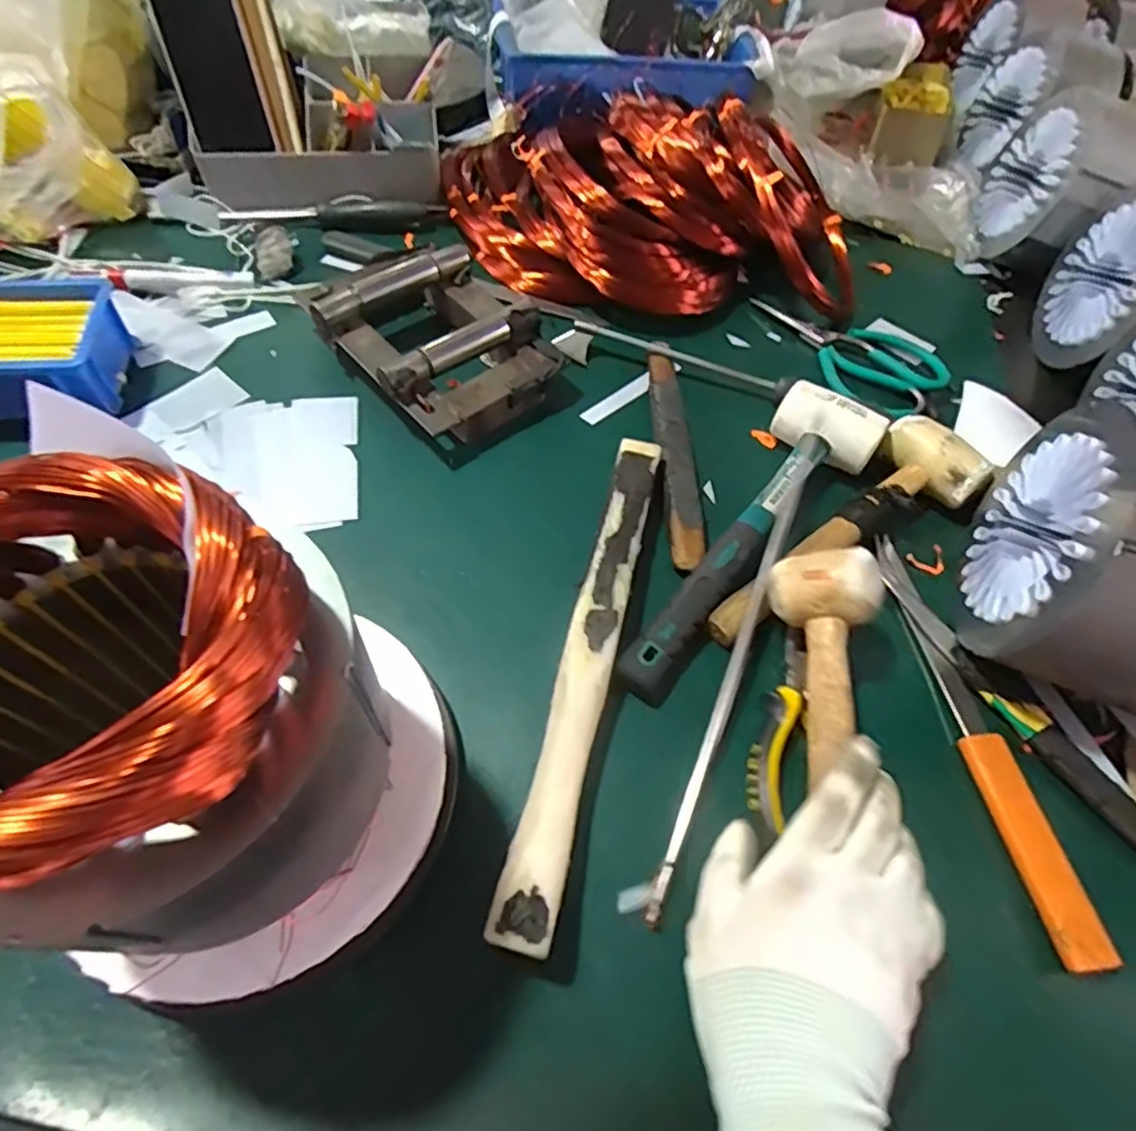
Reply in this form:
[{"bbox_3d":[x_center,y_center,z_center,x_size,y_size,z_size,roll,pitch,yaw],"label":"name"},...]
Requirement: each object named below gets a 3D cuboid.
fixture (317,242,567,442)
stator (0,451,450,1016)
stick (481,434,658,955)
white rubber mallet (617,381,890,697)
[{"bbox_3d":[-0.111,-0.186,0.521,0.144,0.052,0.189,-33,66,-22],"label":"fixture"},{"bbox_3d":[-0.135,0.078,0.250,0.149,0.190,0.147,2,58,-3],"label":"stator"},{"bbox_3d":[0.015,0.043,0.375,0.029,0.015,0.320,15,58,5],"label":"stick"},{"bbox_3d":[0.120,-0.029,0.434,0.073,0.035,0.275,37,62,17],"label":"white rubber mallet"}]

